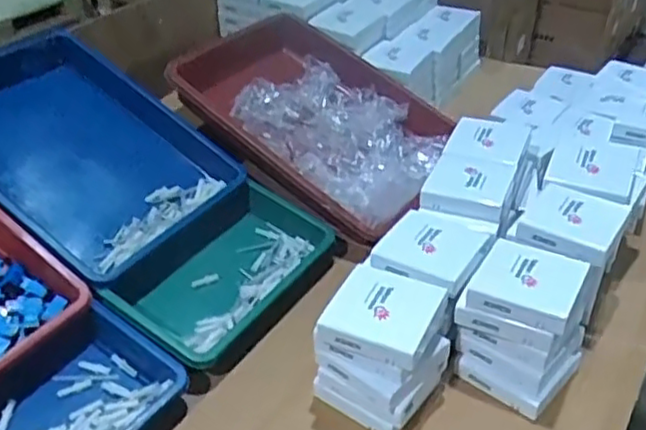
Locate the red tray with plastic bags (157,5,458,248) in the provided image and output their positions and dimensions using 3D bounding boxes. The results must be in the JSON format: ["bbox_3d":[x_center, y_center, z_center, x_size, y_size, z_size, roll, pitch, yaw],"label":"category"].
[{"bbox_3d":[-0.013,-0.137,0.877,0.368,0.088,0.259,34,56,15],"label":"red tray with plastic bags"}]

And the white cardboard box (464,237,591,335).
[{"bbox_3d":[0.182,0.058,0.594,0.085,0.023,0.088,16,39,22],"label":"white cardboard box"}]

